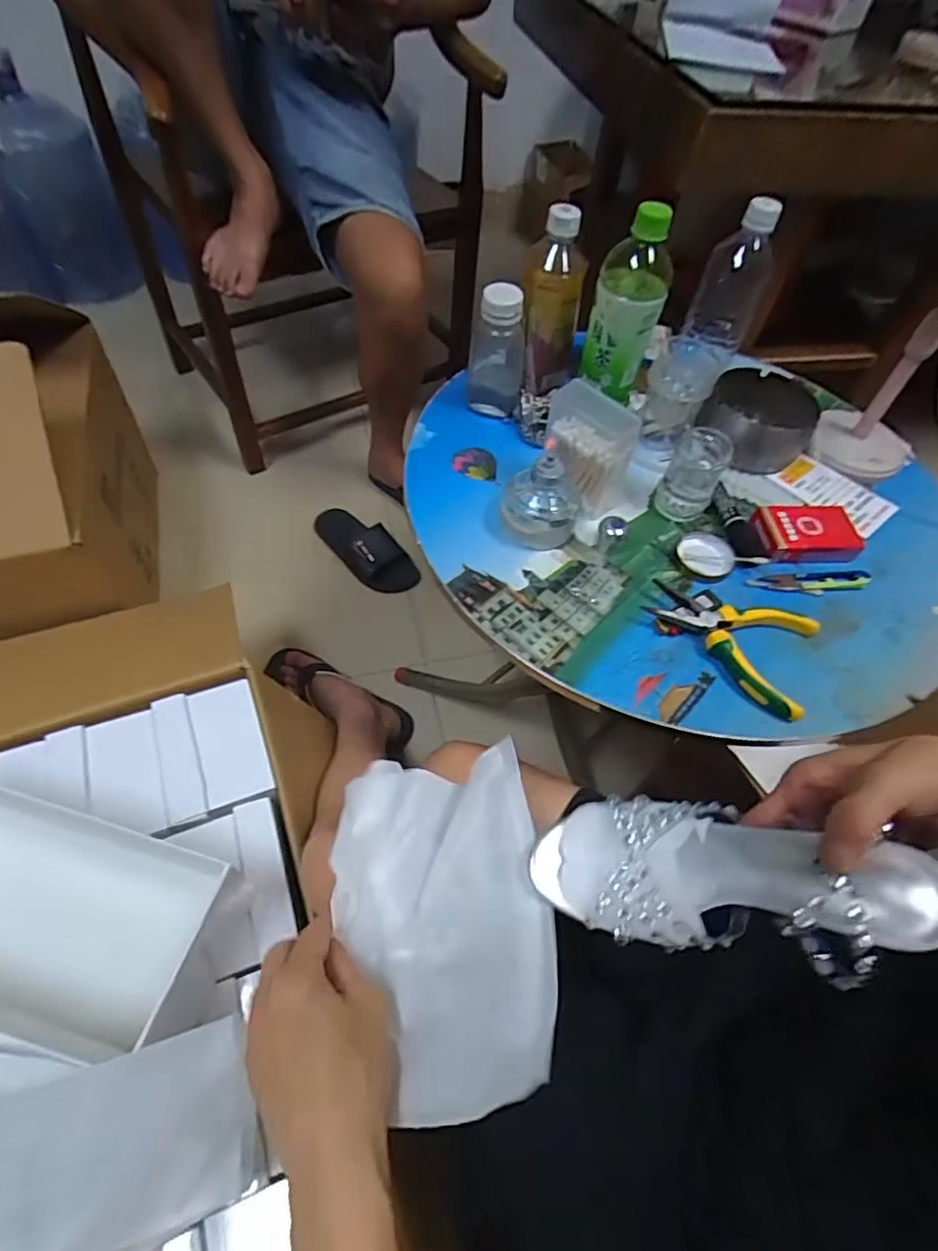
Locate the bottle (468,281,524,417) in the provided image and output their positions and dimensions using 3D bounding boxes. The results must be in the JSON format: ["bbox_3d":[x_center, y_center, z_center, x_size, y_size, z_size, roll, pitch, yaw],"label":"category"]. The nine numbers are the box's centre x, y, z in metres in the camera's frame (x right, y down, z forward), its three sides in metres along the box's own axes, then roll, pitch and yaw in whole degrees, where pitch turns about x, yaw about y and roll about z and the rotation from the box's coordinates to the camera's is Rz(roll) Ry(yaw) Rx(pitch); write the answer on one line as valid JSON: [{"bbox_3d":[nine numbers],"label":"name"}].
[{"bbox_3d":[0.031,-0.294,0.630,0.058,0.128,0.054,4,55,-2],"label":"bottle"}]

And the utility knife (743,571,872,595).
[{"bbox_3d":[0.319,-0.040,0.552,0.117,0.006,0.026,-2,56,-6],"label":"utility knife"}]

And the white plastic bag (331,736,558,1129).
[{"bbox_3d":[-0.020,0.180,0.380,0.136,0.033,0.211,-11,44,2],"label":"white plastic bag"}]

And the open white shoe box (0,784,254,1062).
[{"bbox_3d":[-0.348,0.226,0.474,0.285,0.093,0.153,15,56,5],"label":"open white shoe box"}]

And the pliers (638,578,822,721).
[{"bbox_3d":[0.218,0.009,0.498,0.138,0.022,0.099,25,57,12],"label":"pliers"}]

